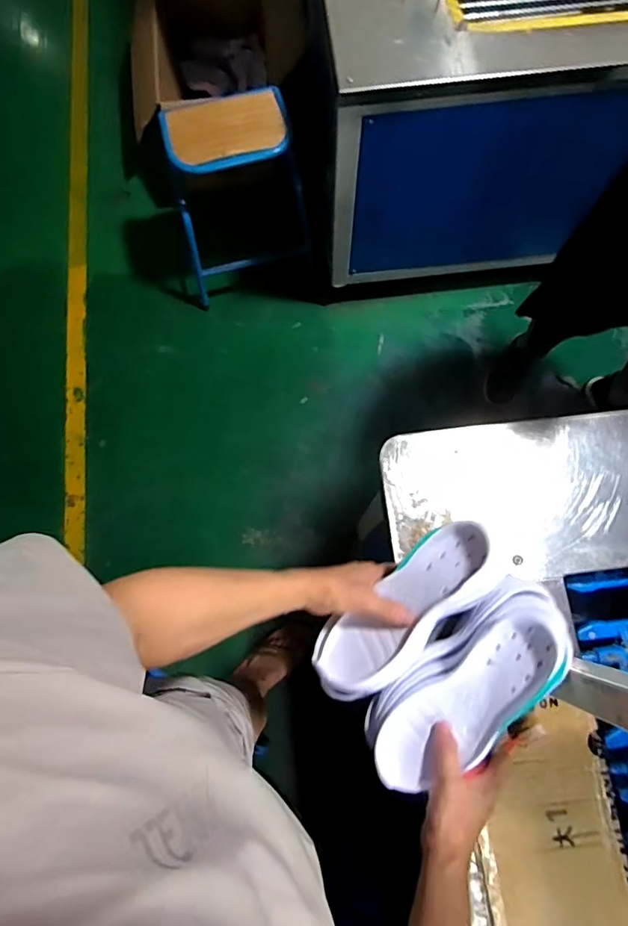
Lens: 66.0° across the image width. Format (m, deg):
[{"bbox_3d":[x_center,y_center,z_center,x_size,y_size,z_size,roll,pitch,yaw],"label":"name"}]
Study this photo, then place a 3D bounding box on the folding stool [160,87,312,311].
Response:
[{"bbox_3d":[-0.216,-0.724,1.366,0.365,0.470,0.232,-14,76,-3],"label":"folding stool"}]

